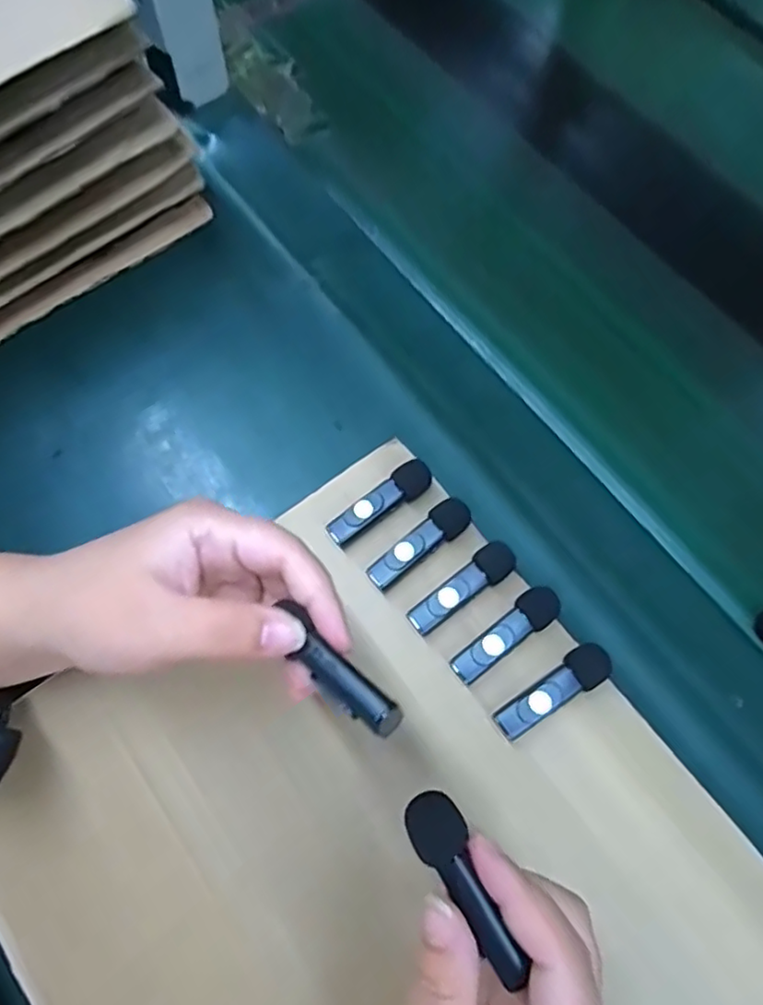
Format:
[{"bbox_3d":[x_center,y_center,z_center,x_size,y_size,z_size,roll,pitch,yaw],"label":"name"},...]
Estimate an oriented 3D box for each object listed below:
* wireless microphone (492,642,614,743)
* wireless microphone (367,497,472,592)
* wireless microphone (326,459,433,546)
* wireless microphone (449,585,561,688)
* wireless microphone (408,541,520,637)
[{"bbox_3d":[0.085,0.094,0.312,0.064,0.018,0.019,-32,72,-14],"label":"wireless microphone"},{"bbox_3d":[0.021,0.021,0.337,0.064,0.015,0.018,-34,73,-15],"label":"wireless microphone"},{"bbox_3d":[-0.001,0.000,0.345,0.064,0.015,0.017,-32,72,-15],"label":"wireless microphone"},{"bbox_3d":[0.063,0.067,0.320,0.063,0.016,0.019,-33,73,-15],"label":"wireless microphone"},{"bbox_3d":[0.042,0.045,0.329,0.063,0.015,0.018,-33,73,-15],"label":"wireless microphone"}]

